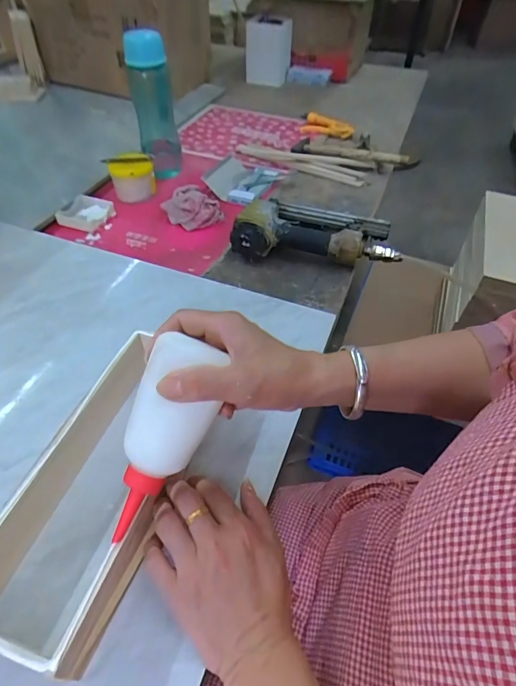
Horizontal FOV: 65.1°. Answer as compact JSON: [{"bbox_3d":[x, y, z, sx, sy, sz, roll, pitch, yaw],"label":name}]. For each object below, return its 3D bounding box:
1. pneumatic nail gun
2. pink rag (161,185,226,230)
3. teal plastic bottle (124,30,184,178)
[{"bbox_3d":[0.093,-0.191,0.655,0.247,0.064,0.155,7,48,4],"label":"pneumatic nail gun"},{"bbox_3d":[-0.116,-0.247,0.717,0.103,0.046,0.094,-5,48,-7],"label":"pink rag"},{"bbox_3d":[-0.191,-0.443,0.748,0.075,0.221,0.081,-5,48,-7],"label":"teal plastic bottle"}]

